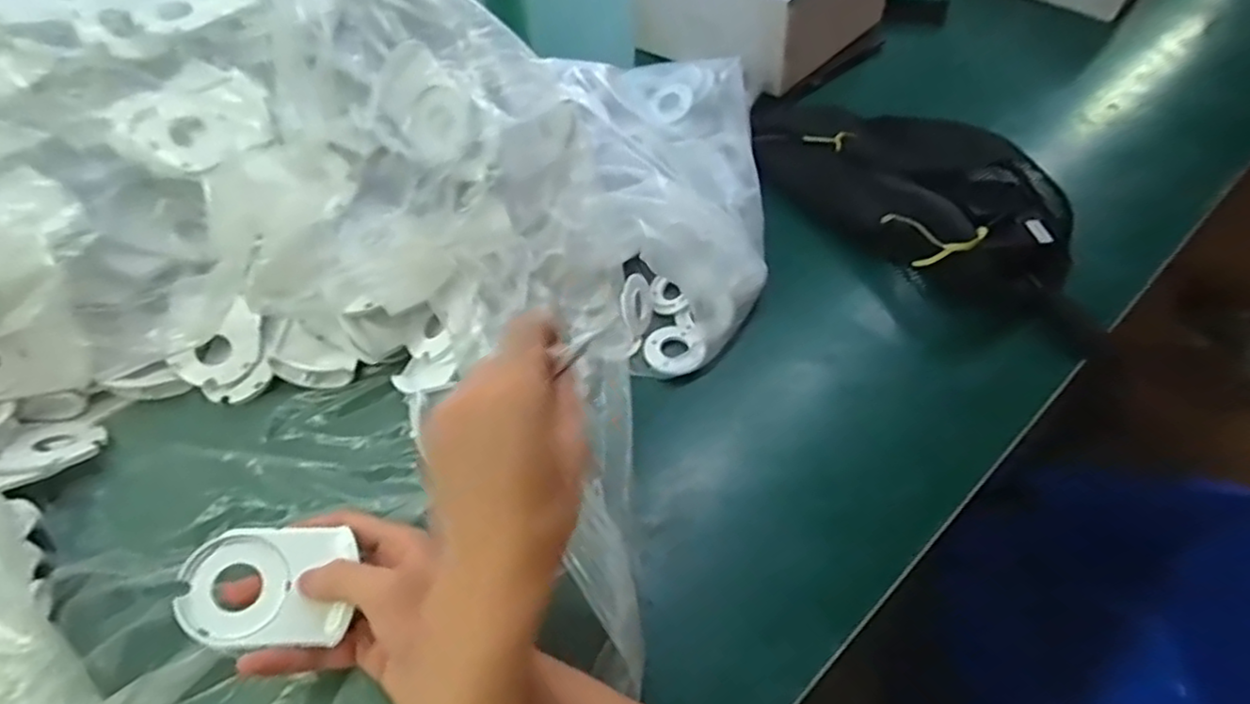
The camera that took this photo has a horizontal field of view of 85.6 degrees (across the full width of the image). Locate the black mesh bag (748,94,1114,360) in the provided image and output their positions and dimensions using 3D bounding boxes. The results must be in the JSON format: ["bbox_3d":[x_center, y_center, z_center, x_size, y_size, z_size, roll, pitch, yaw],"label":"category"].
[{"bbox_3d":[0.243,-0.151,0.579,0.172,0.060,0.342,-28,58,-20],"label":"black mesh bag"}]

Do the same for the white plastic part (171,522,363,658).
[{"bbox_3d":[-0.182,0.120,0.344,0.079,0.009,0.058,7,72,-12],"label":"white plastic part"}]

